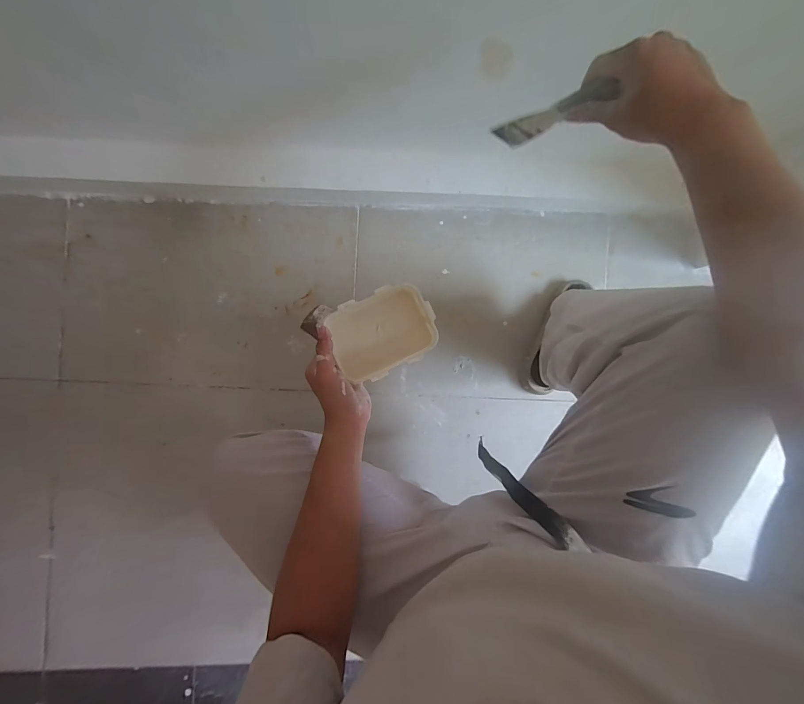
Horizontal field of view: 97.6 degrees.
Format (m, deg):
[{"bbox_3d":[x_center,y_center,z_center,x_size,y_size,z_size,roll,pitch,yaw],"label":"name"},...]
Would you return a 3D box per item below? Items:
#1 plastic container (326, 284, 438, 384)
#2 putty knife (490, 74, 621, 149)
[{"bbox_3d":[-0.026,-0.027,0.477,0.136,0.051,0.103,-25,94,-5],"label":"plastic container"},{"bbox_3d":[0.183,-0.298,0.442,0.042,0.172,0.021,34,87,-26],"label":"putty knife"}]

